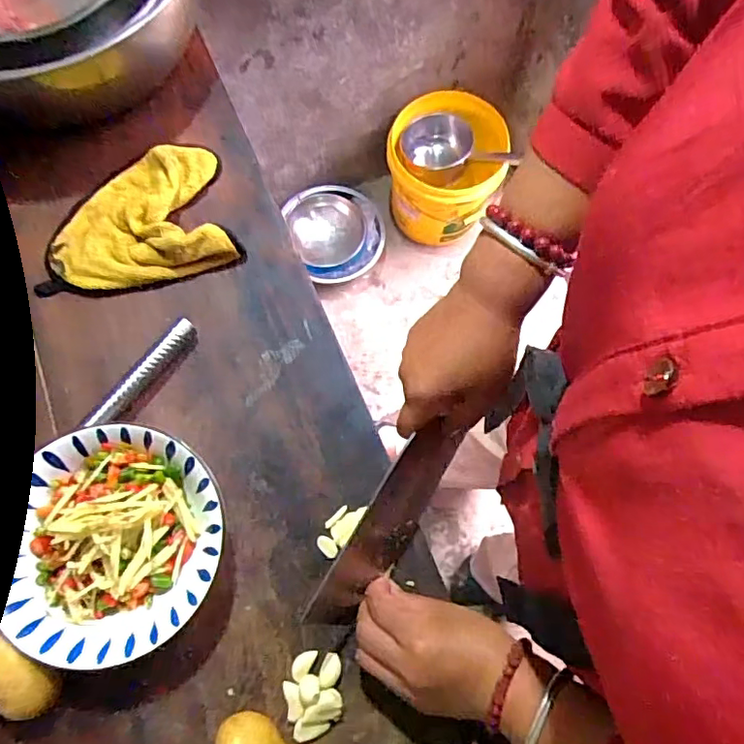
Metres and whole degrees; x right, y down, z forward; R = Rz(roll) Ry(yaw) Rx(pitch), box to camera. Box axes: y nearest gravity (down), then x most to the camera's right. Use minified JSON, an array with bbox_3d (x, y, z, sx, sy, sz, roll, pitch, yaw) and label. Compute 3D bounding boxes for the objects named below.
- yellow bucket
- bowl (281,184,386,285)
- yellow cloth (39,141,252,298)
[{"bbox_3d":[0.174,-0.478,1.330,0.268,0.240,0.264,0,72,0],"label":"yellow bucket"},{"bbox_3d":[-0.084,-0.345,1.361,0.219,0.083,0.225,0,72,0],"label":"bowl"},{"bbox_3d":[-0.236,-0.152,0.552,0.182,0.042,0.144,-14,73,-5],"label":"yellow cloth"}]

